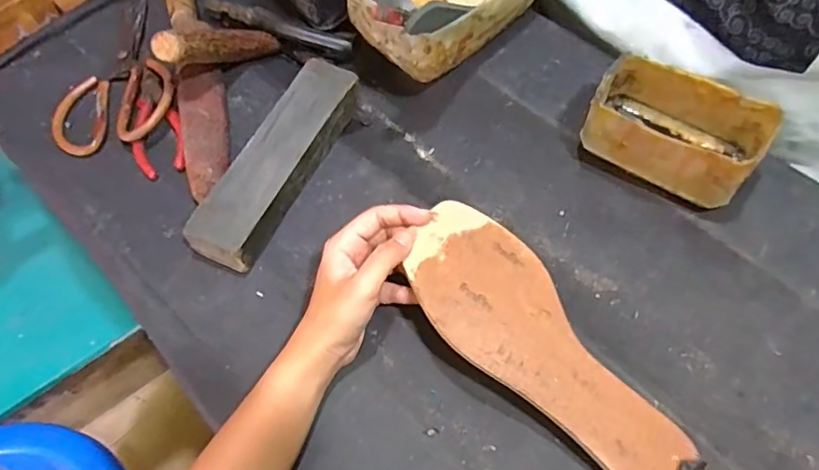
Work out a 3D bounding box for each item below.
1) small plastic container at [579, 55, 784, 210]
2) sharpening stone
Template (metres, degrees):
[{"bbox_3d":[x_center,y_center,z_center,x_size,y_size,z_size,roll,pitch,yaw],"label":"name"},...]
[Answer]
[{"bbox_3d":[0.204,-0.077,0.447,0.125,0.068,0.088,27,66,17],"label":"small plastic container"},{"bbox_3d":[-0.106,-0.062,0.465,0.052,0.033,0.192,21,61,13],"label":"sharpening stone"}]

